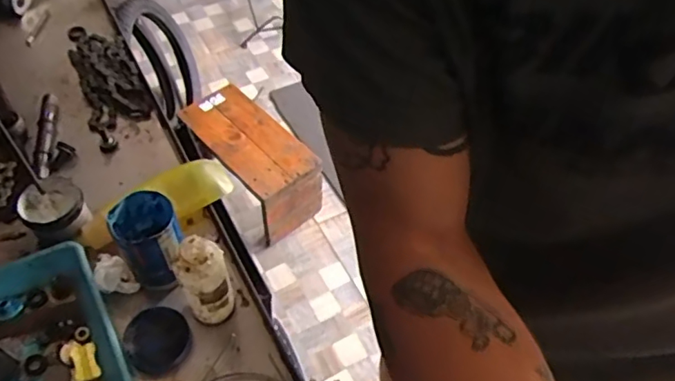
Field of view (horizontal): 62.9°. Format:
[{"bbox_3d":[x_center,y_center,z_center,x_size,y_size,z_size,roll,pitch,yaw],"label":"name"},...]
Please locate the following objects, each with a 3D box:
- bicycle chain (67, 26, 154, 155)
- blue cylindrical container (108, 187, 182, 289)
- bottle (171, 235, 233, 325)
[{"bbox_3d":[-0.269,-0.126,0.656,0.070,0.023,0.197,-19,58,-17],"label":"bicycle chain"},{"bbox_3d":[-0.166,0.042,0.489,0.051,0.072,0.058,-24,60,-20],"label":"blue cylindrical container"},{"bbox_3d":[-0.110,0.078,0.460,0.038,0.114,0.031,-16,57,-15],"label":"bottle"}]

